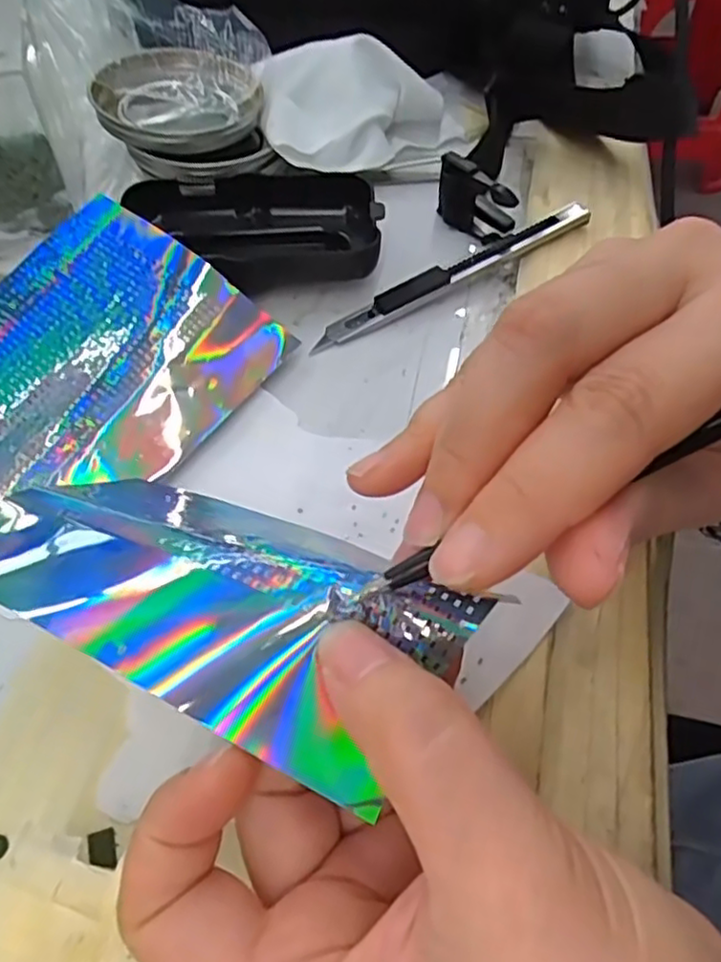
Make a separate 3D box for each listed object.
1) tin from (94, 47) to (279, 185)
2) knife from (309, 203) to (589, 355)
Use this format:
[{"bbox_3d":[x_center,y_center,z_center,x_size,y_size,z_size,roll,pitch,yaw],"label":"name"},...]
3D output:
[{"bbox_3d":[-0.086,-0.179,0.323,0.076,0.017,0.080,-12,59,-6],"label":"tin"},{"bbox_3d":[0.039,-0.089,0.289,0.131,0.014,0.013,-25,62,-14],"label":"knife"}]

